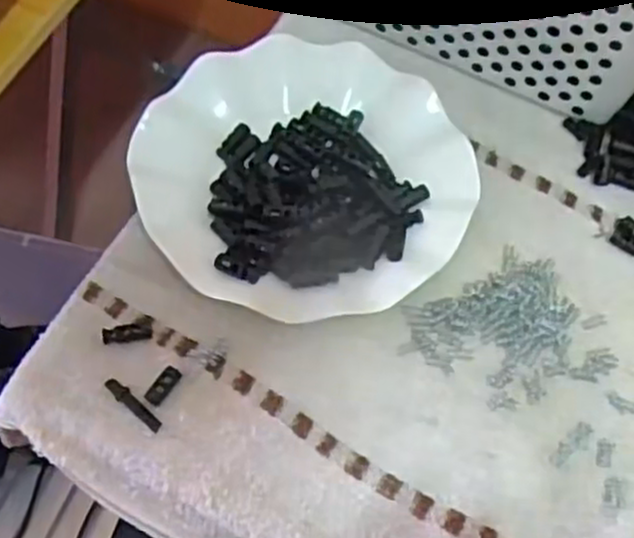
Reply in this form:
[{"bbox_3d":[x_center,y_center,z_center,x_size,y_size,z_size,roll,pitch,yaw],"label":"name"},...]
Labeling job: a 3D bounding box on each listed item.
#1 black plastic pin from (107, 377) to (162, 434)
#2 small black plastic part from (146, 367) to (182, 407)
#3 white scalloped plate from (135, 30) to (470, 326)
[{"bbox_3d":[-0.089,0.066,0.369,0.035,0.004,0.007,38,66,14],"label":"black plastic pin"},{"bbox_3d":[-0.076,0.058,0.375,0.009,0.004,0.021,29,64,10],"label":"small black plastic part"},{"bbox_3d":[-0.005,-0.058,0.427,0.180,0.026,0.175,2,62,-4],"label":"white scalloped plate"}]

